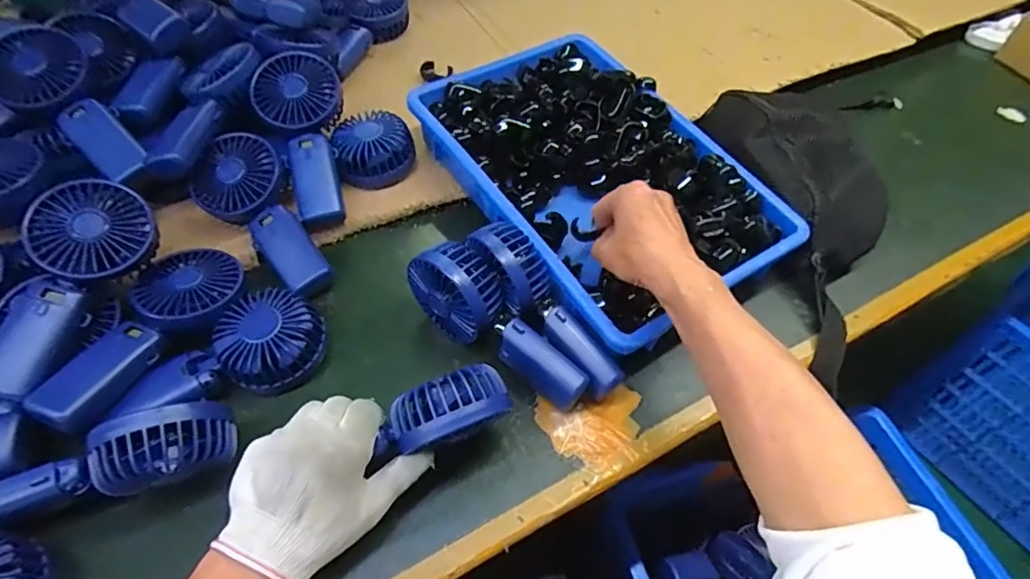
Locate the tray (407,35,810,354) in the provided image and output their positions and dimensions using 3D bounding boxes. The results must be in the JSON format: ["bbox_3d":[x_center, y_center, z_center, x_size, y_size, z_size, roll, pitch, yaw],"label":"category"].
[{"bbox_3d":[0.083,-0.123,0.560,0.245,0.052,0.358,-27,59,-22],"label":"tray"}]

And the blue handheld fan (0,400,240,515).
[{"bbox_3d":[-0.293,0.129,0.382,0.189,0.074,0.038,-18,55,-2],"label":"blue handheld fan"}]

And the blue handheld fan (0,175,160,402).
[{"bbox_3d":[-0.368,-0.004,0.445,0.078,0.051,0.182,17,73,9],"label":"blue handheld fan"}]

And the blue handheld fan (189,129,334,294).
[{"bbox_3d":[-0.243,-0.069,0.537,0.082,0.051,0.176,-34,81,-26],"label":"blue handheld fan"}]

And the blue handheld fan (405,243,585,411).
[{"bbox_3d":[-0.012,0.028,0.464,0.174,0.072,0.045,37,59,22],"label":"blue handheld fan"}]

